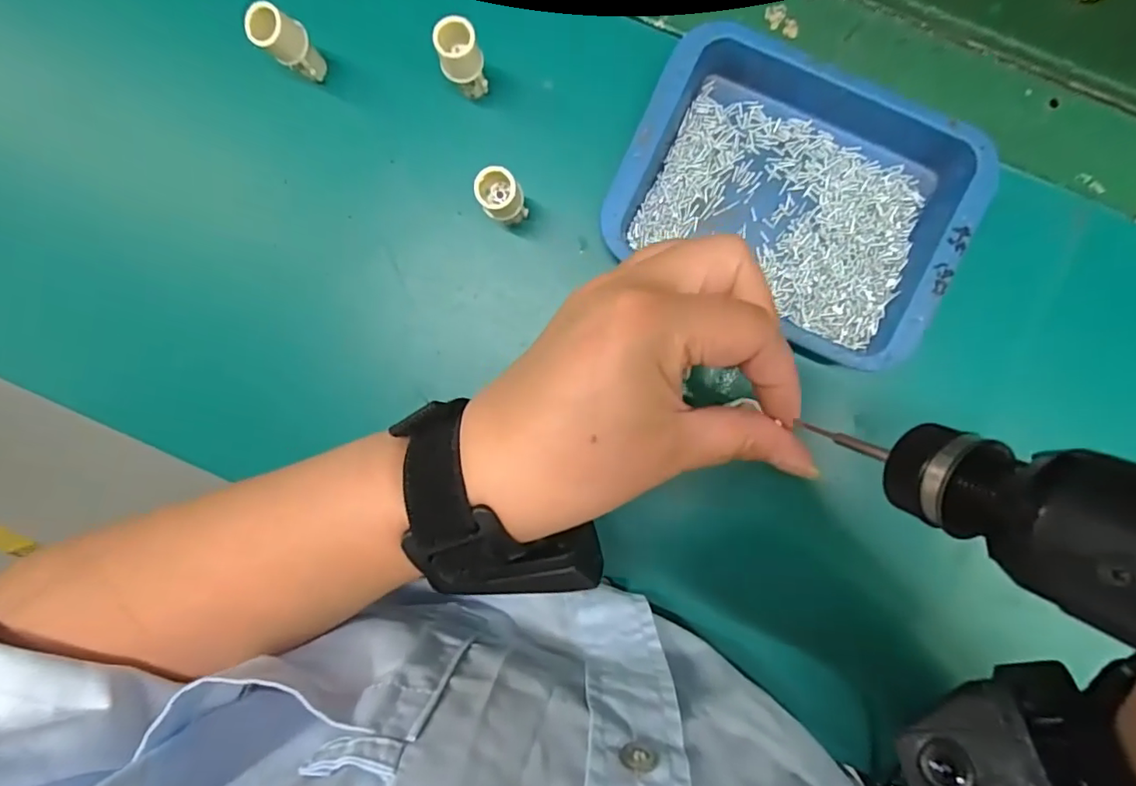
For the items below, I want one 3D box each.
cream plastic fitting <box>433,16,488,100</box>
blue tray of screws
[{"bbox_3d":[-0.050,-0.157,0.264,0.019,0.043,0.018,0,91,2],"label":"cream plastic fitting"},{"bbox_3d":[0.107,-0.095,0.261,0.156,0.027,0.126,23,89,2],"label":"blue tray of screws"}]

